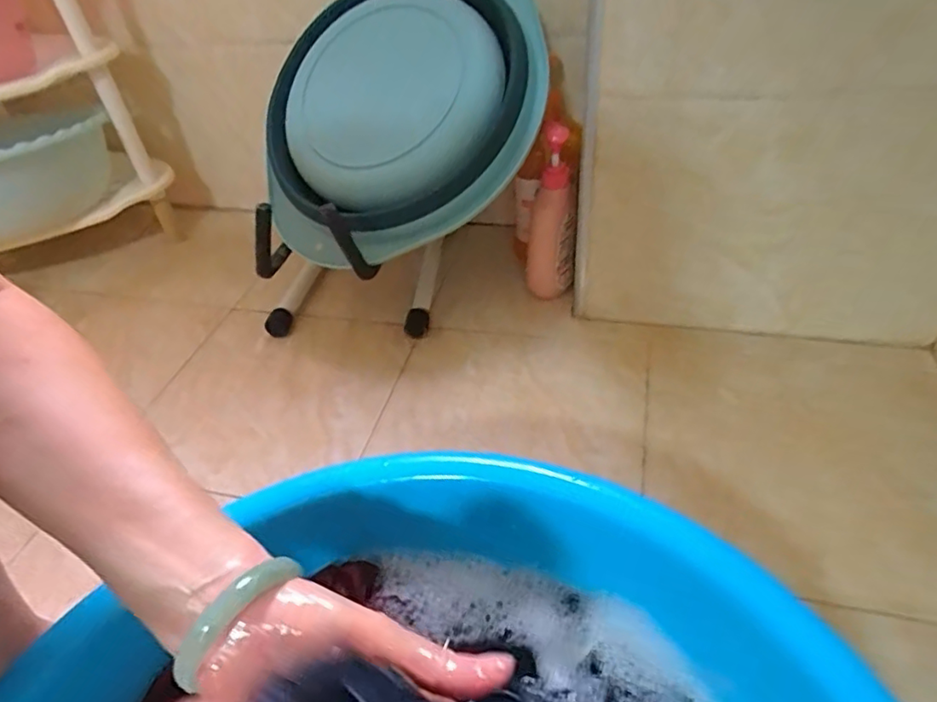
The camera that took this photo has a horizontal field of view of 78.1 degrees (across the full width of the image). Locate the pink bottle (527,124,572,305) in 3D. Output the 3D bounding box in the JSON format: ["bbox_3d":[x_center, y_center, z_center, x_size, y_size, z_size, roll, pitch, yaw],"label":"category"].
[{"bbox_3d":[0.104,-0.166,0.745,0.062,0.224,0.065,0,42,8],"label":"pink bottle"}]

